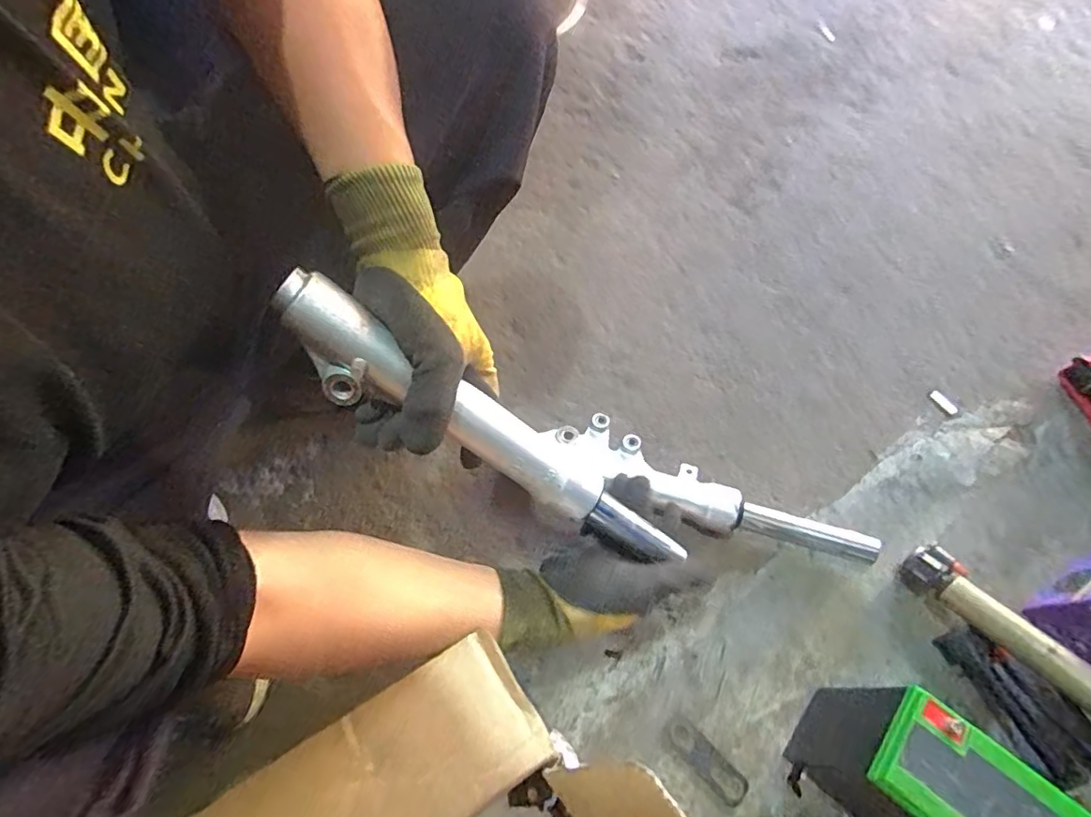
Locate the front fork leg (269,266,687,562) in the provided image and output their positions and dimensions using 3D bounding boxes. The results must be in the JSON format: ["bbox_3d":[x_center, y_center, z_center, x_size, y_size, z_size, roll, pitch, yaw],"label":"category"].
[{"bbox_3d":[-0.031,0.026,0.414,0.357,0.044,0.047,35,62,-23],"label":"front fork leg"}]

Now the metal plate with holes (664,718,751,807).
[{"bbox_3d":[0.152,0.335,0.525,0.086,0.006,0.030,41,69,18],"label":"metal plate with holes"}]

